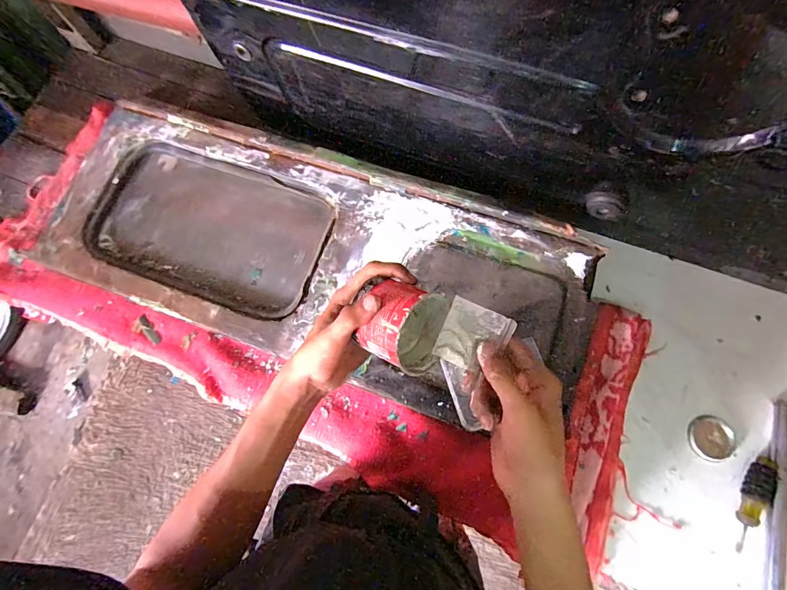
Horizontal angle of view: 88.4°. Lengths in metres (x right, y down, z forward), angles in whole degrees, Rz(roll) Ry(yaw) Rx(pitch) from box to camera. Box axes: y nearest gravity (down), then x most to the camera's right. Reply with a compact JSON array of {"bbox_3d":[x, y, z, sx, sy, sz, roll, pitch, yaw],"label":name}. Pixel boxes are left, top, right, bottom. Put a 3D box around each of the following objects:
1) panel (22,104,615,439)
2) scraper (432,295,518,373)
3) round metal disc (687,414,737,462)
[{"bbox_3d":[-0.159,-0.074,0.748,1.007,0.086,0.379,19,74,8],"label":"panel"},{"bbox_3d":[0.066,0.035,0.334,0.053,0.008,0.052,24,94,3],"label":"scraper"},{"bbox_3d":[0.533,0.240,0.677,0.067,0.012,0.073,0,72,1],"label":"round metal disc"}]

